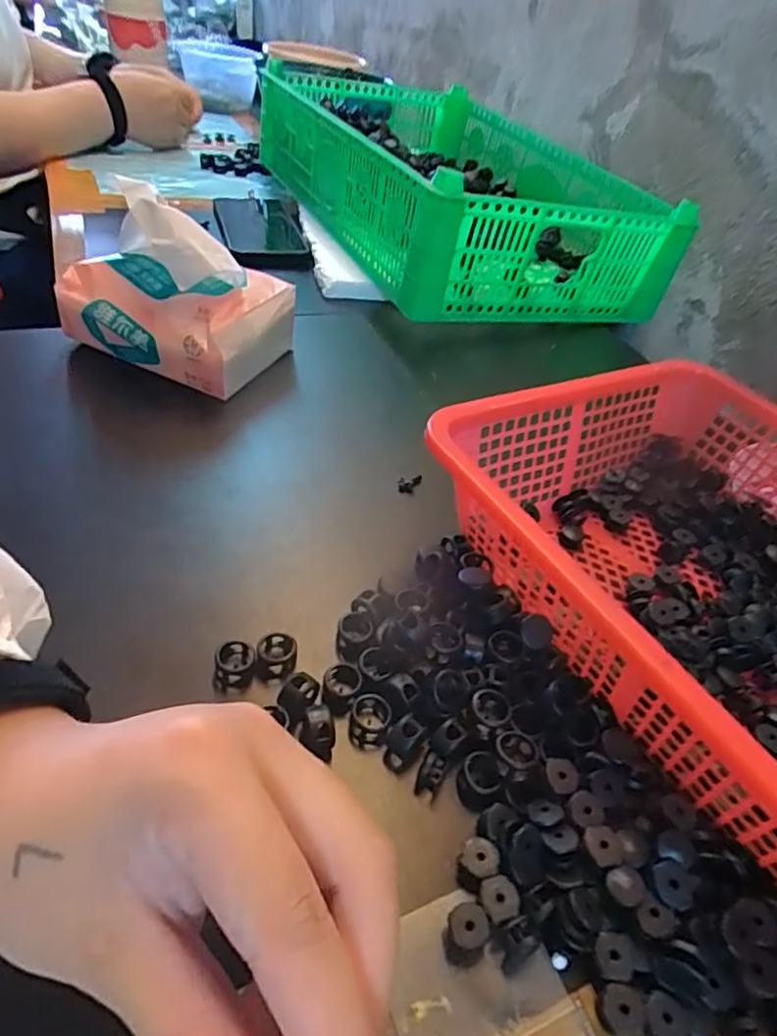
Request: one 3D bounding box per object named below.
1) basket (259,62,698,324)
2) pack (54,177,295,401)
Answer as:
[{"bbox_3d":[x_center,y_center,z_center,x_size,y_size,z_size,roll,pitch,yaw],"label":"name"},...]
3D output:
[{"bbox_3d":[0.060,-0.379,0.680,0.293,0.106,0.481,-12,47,-23],"label":"basket"},{"bbox_3d":[-0.149,-0.158,0.412,0.139,0.102,0.090,18,43,8],"label":"pack"}]

